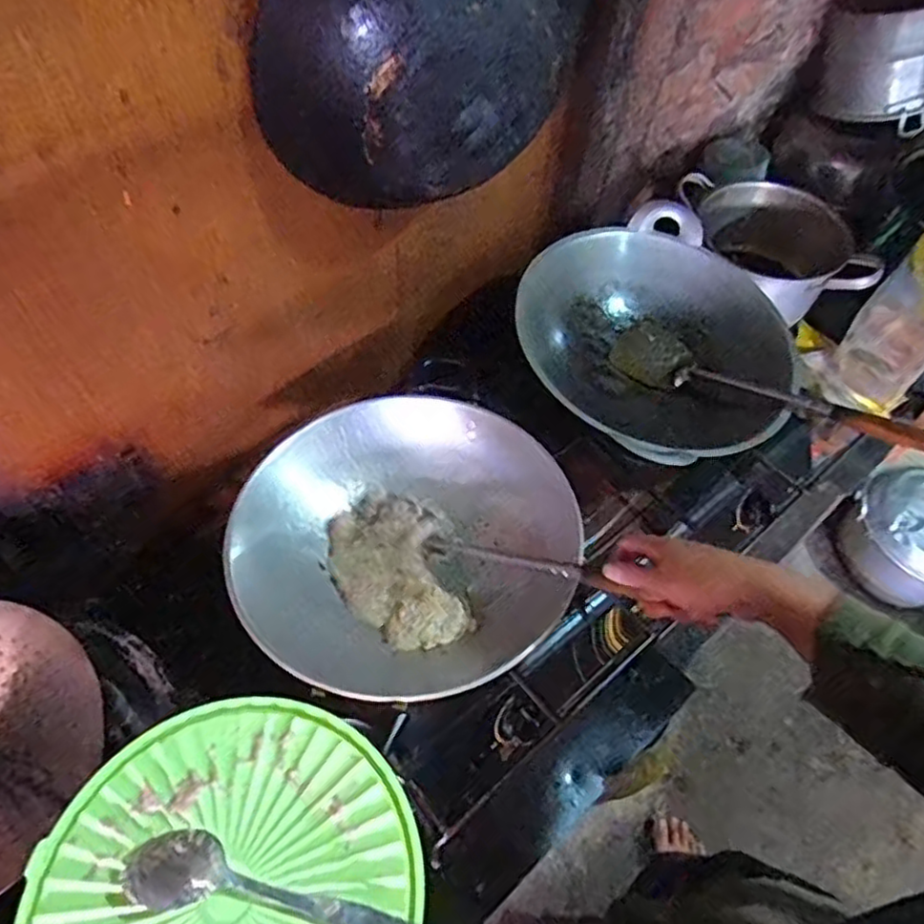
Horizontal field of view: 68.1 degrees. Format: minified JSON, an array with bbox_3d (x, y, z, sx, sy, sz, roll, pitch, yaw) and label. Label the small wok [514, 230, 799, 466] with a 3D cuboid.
[{"bbox_3d":[0.245,-0.143,0.877,0.331,0.133,0.324,0,56,0],"label":"small wok"}]

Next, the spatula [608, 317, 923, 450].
[{"bbox_3d":[0.360,-0.088,0.825,0.082,0.059,0.398,-37,43,-22],"label":"spatula"}]

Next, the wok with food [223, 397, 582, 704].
[{"bbox_3d":[-0.068,0.077,0.726,0.331,0.096,0.307,0,56,0],"label":"wok with food"}]

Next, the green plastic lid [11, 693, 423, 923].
[{"bbox_3d":[-0.129,0.235,0.370,0.203,0.016,0.201,0,56,0],"label":"green plastic lid"}]

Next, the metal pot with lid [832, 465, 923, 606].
[{"bbox_3d":[1.005,0.163,1.492,0.245,0.199,0.289,-33,62,-20],"label":"metal pot with lid"}]

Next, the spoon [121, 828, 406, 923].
[{"bbox_3d":[-0.098,0.231,0.363,0.167,0.023,0.036,11,57,7],"label":"spoon"}]

